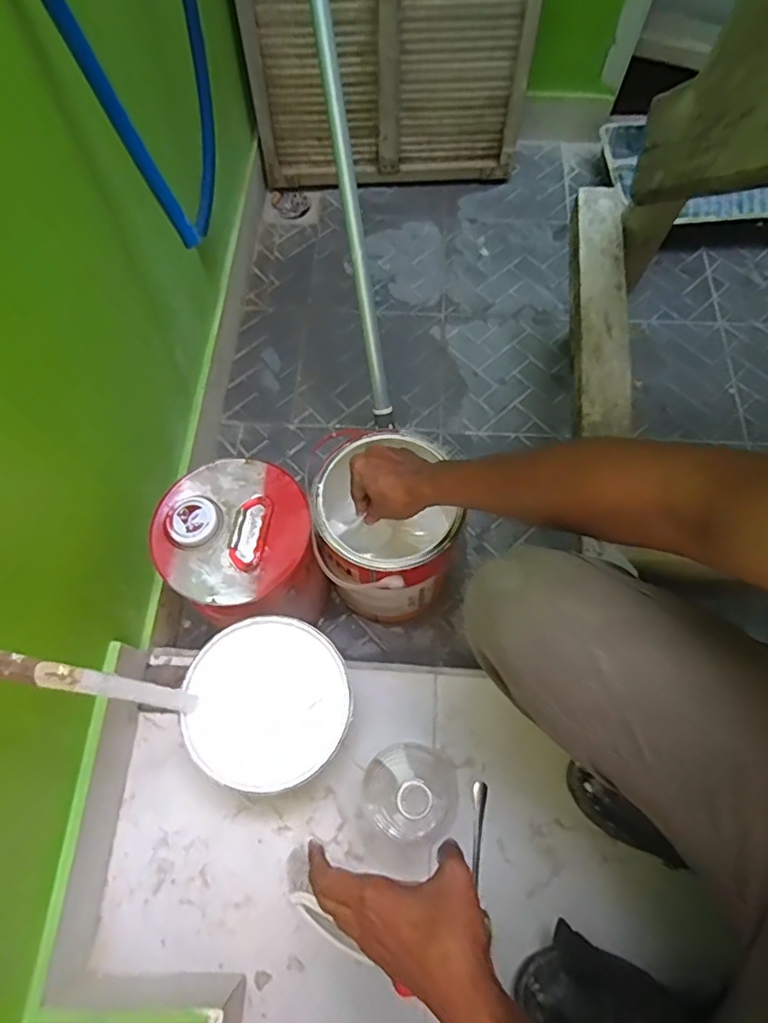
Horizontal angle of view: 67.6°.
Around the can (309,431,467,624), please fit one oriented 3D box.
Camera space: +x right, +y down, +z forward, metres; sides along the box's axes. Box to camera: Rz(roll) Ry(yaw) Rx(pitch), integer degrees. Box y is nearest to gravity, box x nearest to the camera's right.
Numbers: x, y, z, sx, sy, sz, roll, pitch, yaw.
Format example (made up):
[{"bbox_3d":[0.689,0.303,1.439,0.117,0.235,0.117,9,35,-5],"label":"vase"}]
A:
[{"bbox_3d":[-0.002,0.025,0.739,0.155,0.229,0.188,-2,67,-2],"label":"can"}]

